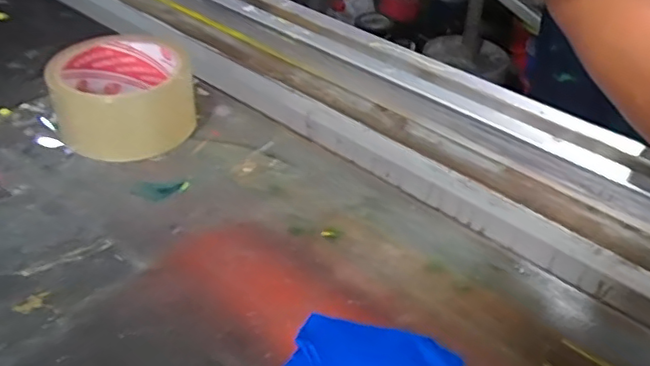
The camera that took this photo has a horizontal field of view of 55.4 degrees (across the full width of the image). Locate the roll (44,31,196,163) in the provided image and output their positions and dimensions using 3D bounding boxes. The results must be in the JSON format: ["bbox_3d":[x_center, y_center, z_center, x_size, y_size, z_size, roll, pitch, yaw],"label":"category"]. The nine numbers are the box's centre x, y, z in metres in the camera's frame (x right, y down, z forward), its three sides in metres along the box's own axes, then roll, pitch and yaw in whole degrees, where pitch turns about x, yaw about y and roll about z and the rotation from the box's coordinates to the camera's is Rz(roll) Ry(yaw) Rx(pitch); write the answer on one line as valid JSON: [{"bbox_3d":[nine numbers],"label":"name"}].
[{"bbox_3d":[-0.144,-0.064,0.452,0.096,0.062,0.083,-30,49,-34],"label":"roll"}]

